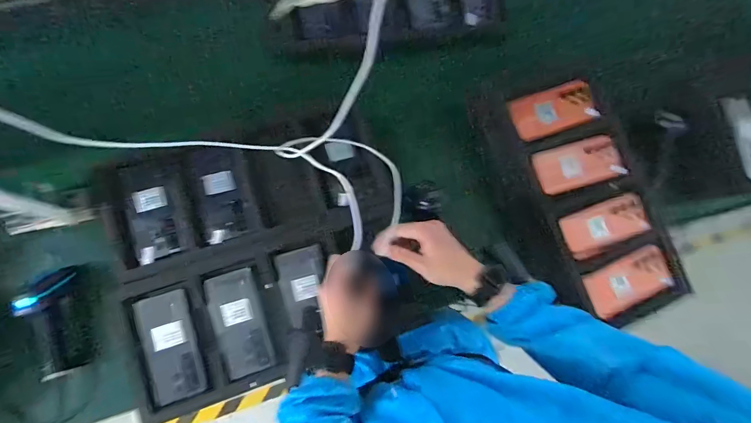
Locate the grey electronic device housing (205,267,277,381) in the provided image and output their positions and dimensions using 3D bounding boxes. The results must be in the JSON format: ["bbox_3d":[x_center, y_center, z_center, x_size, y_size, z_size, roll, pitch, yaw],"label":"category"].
[{"bbox_3d":[-0.227,0.185,0.632,0.079,0.016,0.168,-18,79,-4],"label":"grey electronic device housing"}]

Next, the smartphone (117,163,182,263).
[{"bbox_3d":[-0.394,0.002,0.667,0.072,0.011,0.162,-13,93,-15],"label":"smartphone"}]

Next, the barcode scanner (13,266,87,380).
[{"bbox_3d":[-0.510,0.176,0.603,0.055,0.076,0.170,-10,91,-2],"label":"barcode scanner"}]

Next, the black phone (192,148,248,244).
[{"bbox_3d":[-0.278,-0.031,0.680,0.070,0.007,0.161,-14,88,0],"label":"black phone"}]

